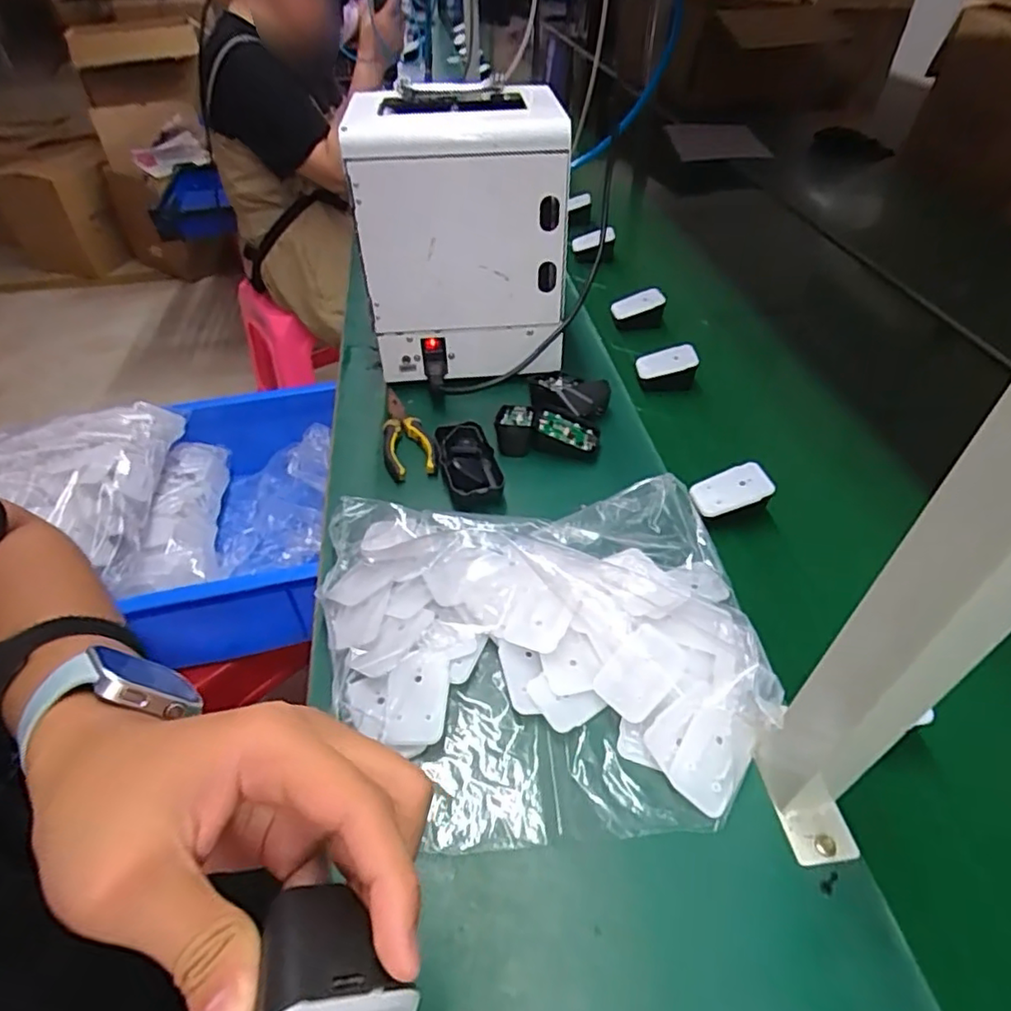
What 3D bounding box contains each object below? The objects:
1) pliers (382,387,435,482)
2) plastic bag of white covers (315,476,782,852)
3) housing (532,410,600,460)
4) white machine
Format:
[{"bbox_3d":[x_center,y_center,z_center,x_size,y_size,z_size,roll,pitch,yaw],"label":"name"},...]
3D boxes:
[{"bbox_3d":[-0.115,-0.081,0.663,0.049,0.019,0.145,-14,46,-14],"label":"pliers"},{"bbox_3d":[0.018,0.097,0.457,0.331,0.053,0.275,-1,45,0],"label":"plastic bag of white covers"},{"bbox_3d":[0.063,-0.074,0.639,0.069,0.043,0.030,7,45,7],"label":"housing"},{"bbox_3d":[-0.048,-0.291,0.680,0.210,0.269,0.160,-4,45,-4],"label":"white machine"}]

